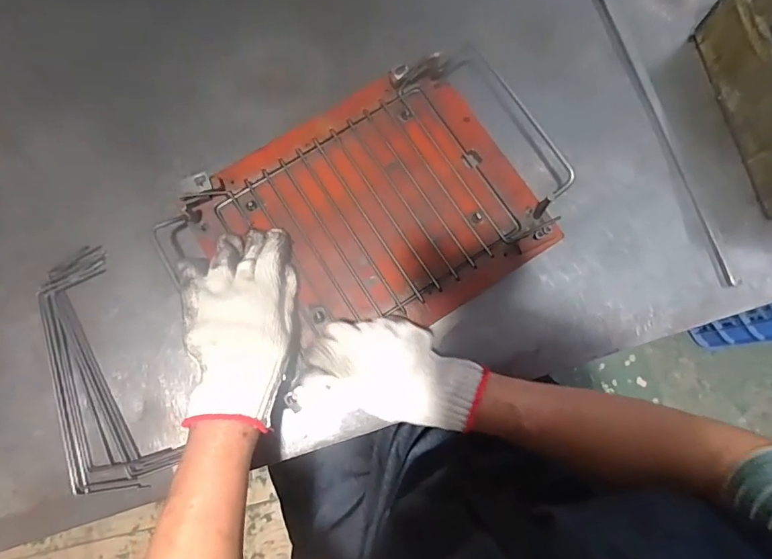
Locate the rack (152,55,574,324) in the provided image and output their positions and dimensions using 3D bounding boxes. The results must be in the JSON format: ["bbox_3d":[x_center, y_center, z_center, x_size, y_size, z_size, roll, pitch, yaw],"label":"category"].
[{"bbox_3d":[-0.002,-0.072,0.458,0.354,0.015,0.193,-32,79,-6],"label":"rack"}]

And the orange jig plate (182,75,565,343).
[{"bbox_3d":[-0.014,-0.065,0.458,0.291,0.013,0.238,-32,79,-6],"label":"orange jig plate"}]

